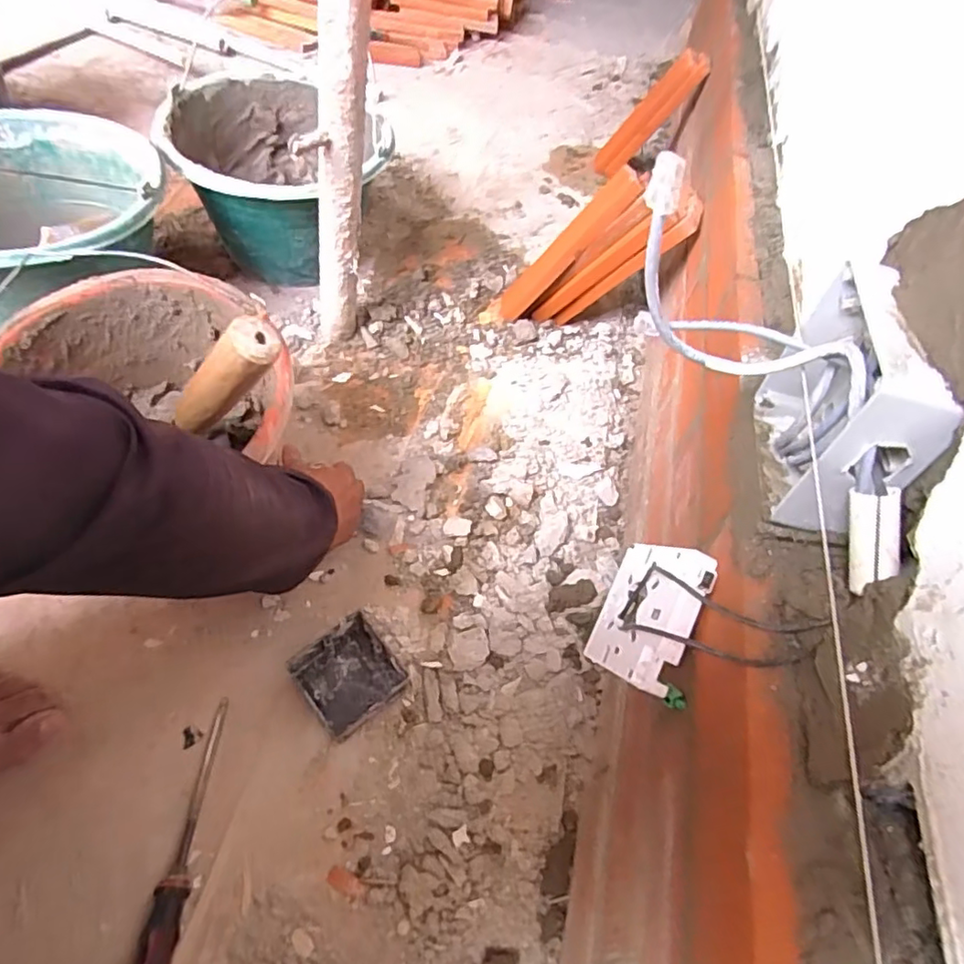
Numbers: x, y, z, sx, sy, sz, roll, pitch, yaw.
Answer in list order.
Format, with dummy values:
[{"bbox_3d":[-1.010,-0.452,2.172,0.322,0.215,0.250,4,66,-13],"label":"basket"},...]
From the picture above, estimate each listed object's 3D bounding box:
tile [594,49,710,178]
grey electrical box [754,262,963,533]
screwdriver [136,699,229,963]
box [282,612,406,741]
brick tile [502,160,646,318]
[{"bbox_3d":[0.295,-0.653,1.092,0.059,0.253,0.048,48,57,-7],"label":"tile"},{"bbox_3d":[0.179,-0.043,0.315,0.044,0.102,0.116,8,52,-4],"label":"grey electrical box"},{"bbox_3d":[-0.209,0.264,0.421,0.027,0.029,0.223,4,52,-3],"label":"screwdriver"},{"bbox_3d":[-0.109,0.164,0.509,0.077,0.038,0.080,-32,63,-28],"label":"box"},{"bbox_3d":[0.109,-0.304,0.789,0.028,0.247,0.042,25,44,-31],"label":"brick tile"}]

